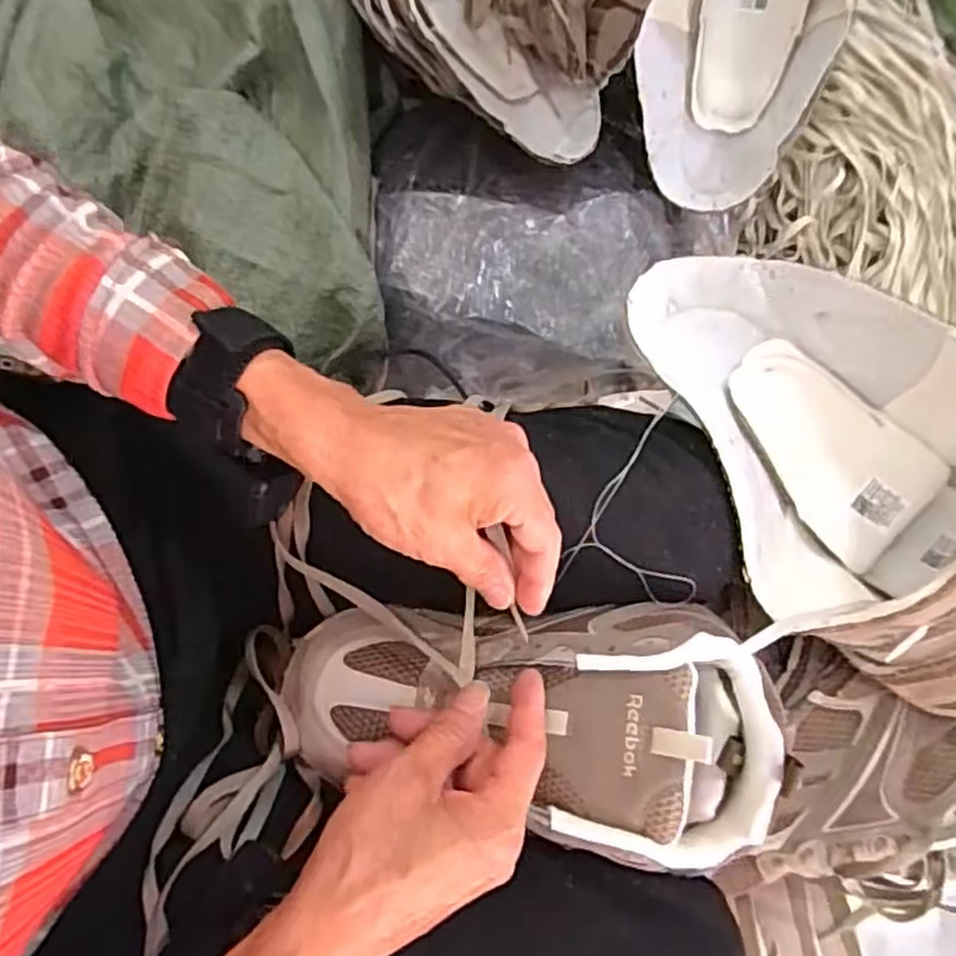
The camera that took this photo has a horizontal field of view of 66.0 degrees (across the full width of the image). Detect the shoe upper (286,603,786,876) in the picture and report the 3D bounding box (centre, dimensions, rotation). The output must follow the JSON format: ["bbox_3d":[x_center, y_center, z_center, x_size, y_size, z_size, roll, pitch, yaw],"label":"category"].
[{"bbox_3d":[0.021,0.111,0.354,0.234,0.063,0.110,7,79,12],"label":"shoe upper"}]

